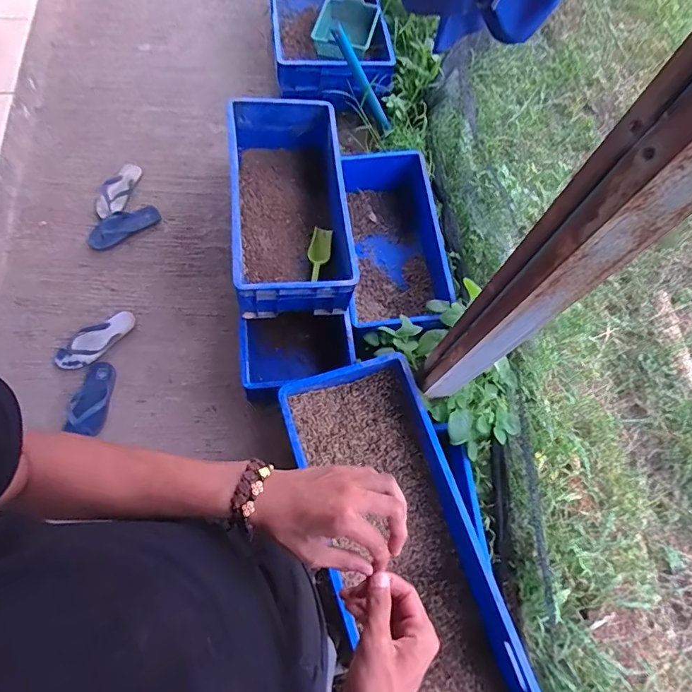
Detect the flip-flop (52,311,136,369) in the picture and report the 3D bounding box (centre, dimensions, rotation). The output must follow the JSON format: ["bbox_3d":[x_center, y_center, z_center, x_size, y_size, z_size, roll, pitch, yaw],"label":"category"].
[{"bbox_3d":[-0.819,-0.021,1.430,0.117,0.036,0.266,37,72,11],"label":"flip-flop"}]

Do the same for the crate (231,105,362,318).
[{"bbox_3d":[-0.169,-0.433,1.355,0.324,0.215,0.671,-5,70,-5],"label":"crate"}]

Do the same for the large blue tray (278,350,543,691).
[{"bbox_3d":[0.155,0.532,1.020,0.348,0.167,0.998,-17,72,-9],"label":"large blue tray"}]

